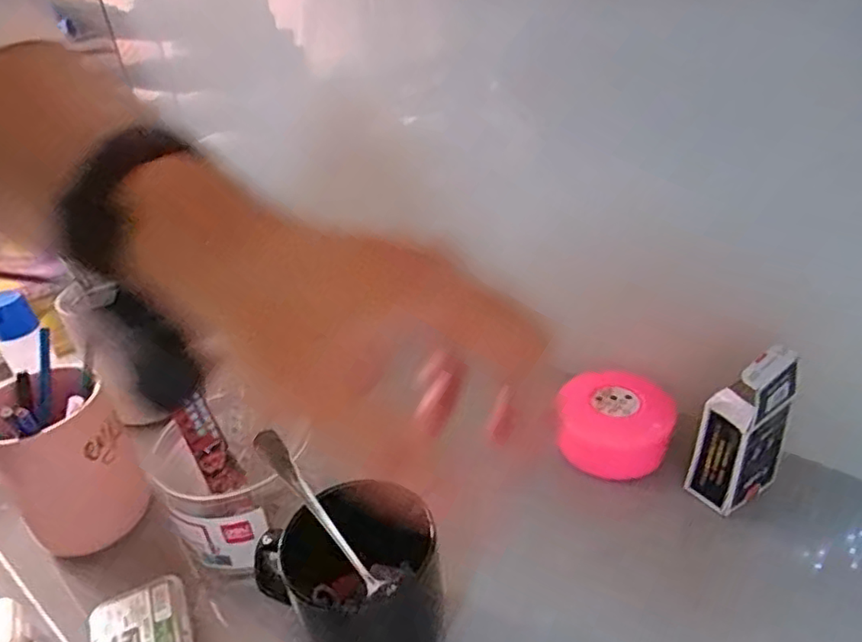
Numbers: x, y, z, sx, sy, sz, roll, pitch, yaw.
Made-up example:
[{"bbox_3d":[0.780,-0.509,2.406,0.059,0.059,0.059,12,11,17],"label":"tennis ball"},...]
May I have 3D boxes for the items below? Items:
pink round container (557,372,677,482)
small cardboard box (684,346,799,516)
[{"bbox_3d":[0.156,0.088,0.517,0.088,0.051,0.078,7,35,17],"label":"pink round container"},{"bbox_3d":[0.231,0.081,0.449,0.061,0.127,0.044,-24,38,-27],"label":"small cardboard box"}]

